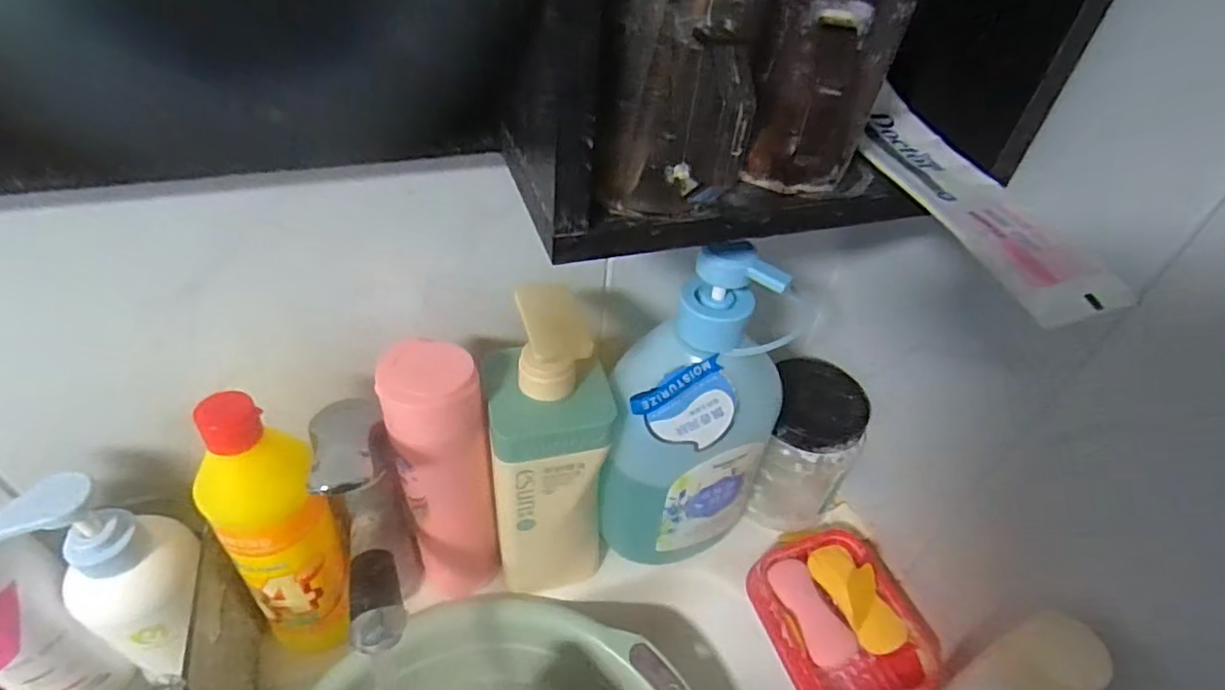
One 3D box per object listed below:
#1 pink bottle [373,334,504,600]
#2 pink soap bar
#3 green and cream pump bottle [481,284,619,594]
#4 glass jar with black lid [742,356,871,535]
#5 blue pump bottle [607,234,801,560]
[{"bbox_3d":[-0.114,0.091,0.424,0.056,0.217,0.058,-14,47,-20],"label":"pink bottle"},{"bbox_3d":[0.159,0.209,0.493,0.039,0.009,0.081,-11,46,-18],"label":"pink soap bar"},{"bbox_3d":[-0.045,0.079,0.435,0.083,0.255,0.077,0,44,-7],"label":"green and cream pump bottle"},{"bbox_3d":[0.170,0.087,0.532,0.073,0.120,0.094,16,44,10],"label":"glass jar with black lid"},{"bbox_3d":[0.061,0.061,0.438,0.127,0.286,0.065,-5,35,-12],"label":"blue pump bottle"}]

